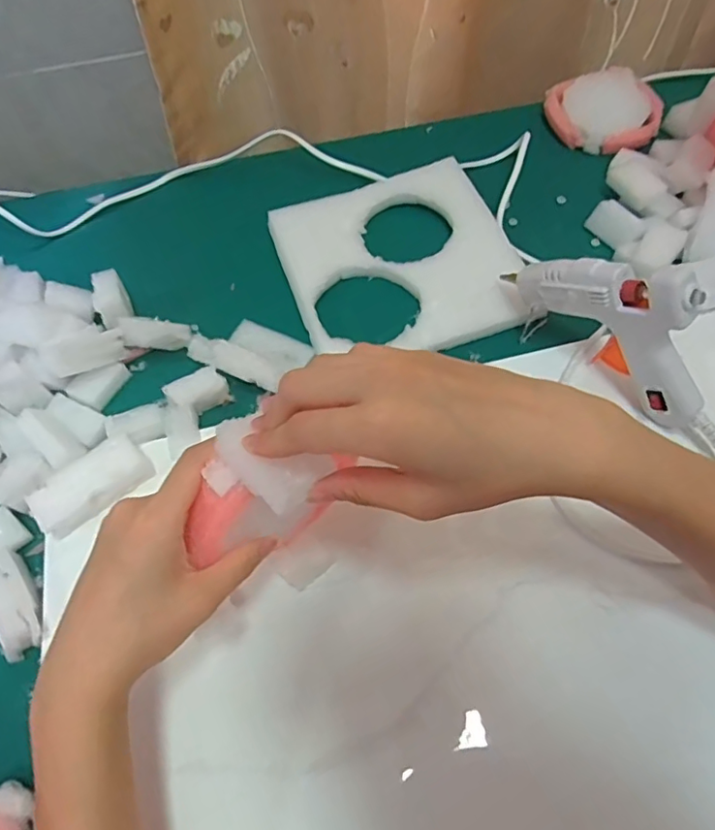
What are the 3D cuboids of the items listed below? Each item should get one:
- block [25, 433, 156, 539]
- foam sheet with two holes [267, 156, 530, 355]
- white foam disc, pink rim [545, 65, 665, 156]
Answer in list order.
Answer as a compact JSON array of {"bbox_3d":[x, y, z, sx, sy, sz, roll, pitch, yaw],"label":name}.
[{"bbox_3d":[-0.172,0.046,0.369,0.072,0.019,0.036,-39,65,-17],"label":"block"},{"bbox_3d":[0.031,-0.132,0.465,0.180,0.012,0.183,-14,61,-4],"label":"foam sheet with two holes"},{"bbox_3d":[0.236,-0.286,0.536,0.093,0.022,0.093,-1,60,3],"label":"white foam disc, pink rim"}]

